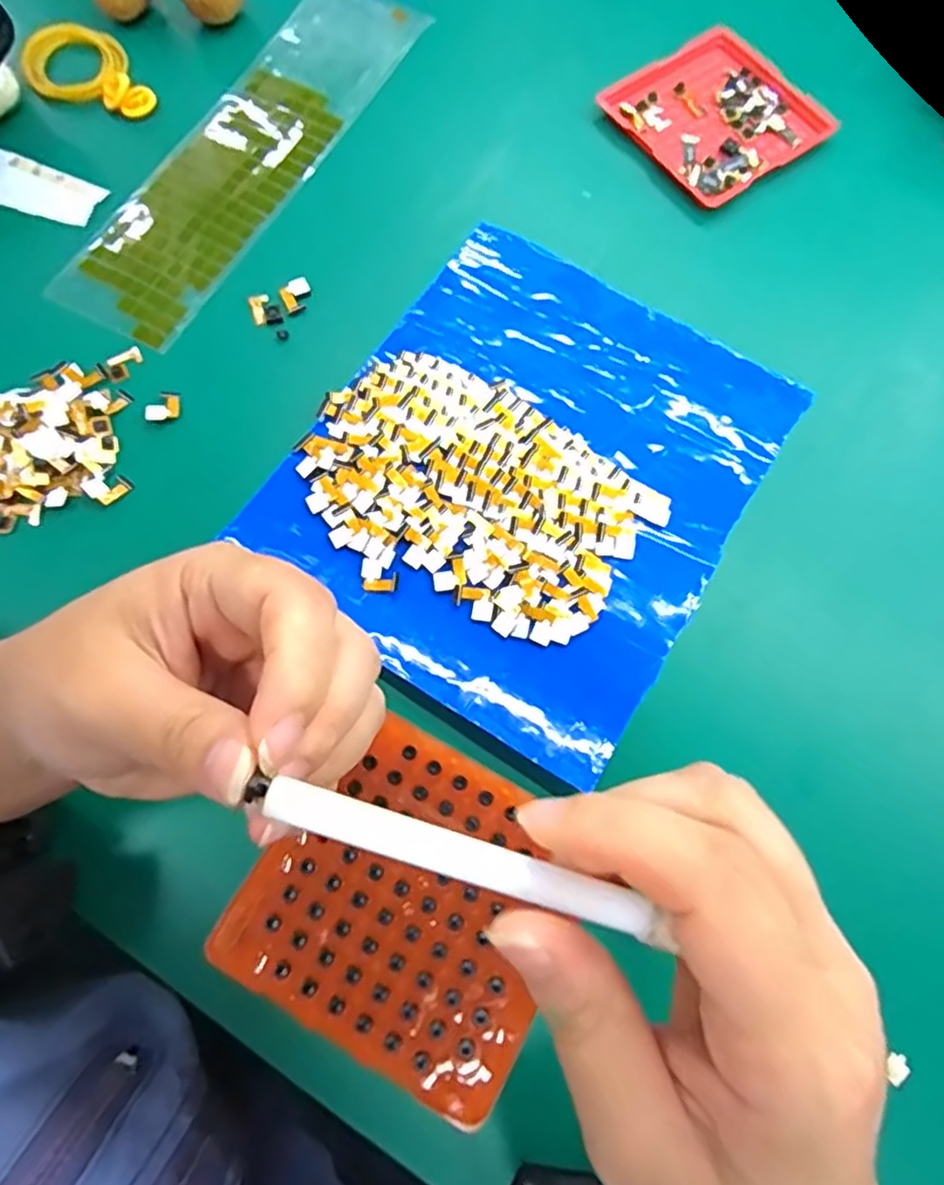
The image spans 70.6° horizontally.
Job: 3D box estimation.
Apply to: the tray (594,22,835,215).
[{"bbox_3d":[0.141,-0.276,0.385,0.101,0.009,0.100,-35,77,-11],"label":"tray"}]

